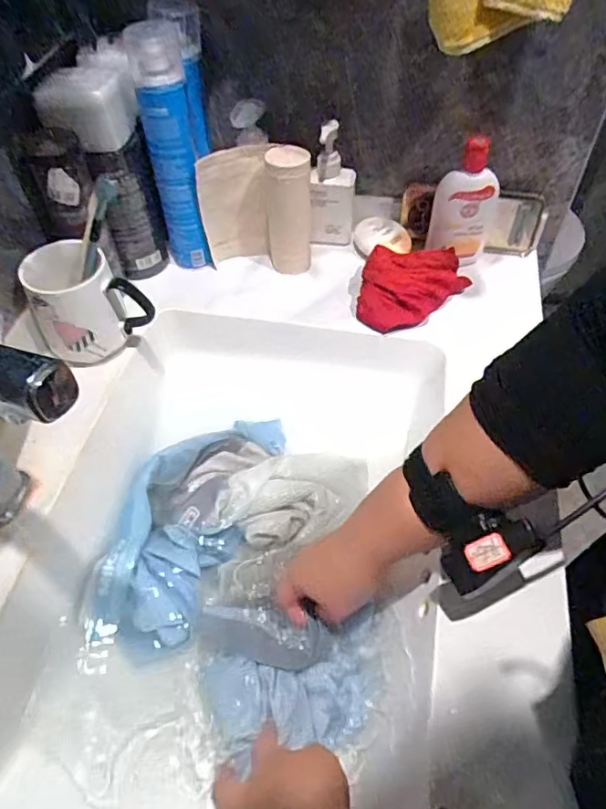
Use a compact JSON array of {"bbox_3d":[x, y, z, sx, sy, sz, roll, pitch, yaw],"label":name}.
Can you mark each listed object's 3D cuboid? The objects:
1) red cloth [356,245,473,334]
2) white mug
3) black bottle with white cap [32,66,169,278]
[{"bbox_3d":[0.126,-0.133,0.652,0.123,0.030,0.101,0,80,2],"label":"red cloth"},{"bbox_3d":[-0.224,-0.108,0.602,0.115,0.096,0.086,-18,53,-13],"label":"white mug"},{"bbox_3d":[-0.211,-0.248,0.634,0.085,0.219,0.071,-15,53,-11],"label":"black bottle with white cap"}]

